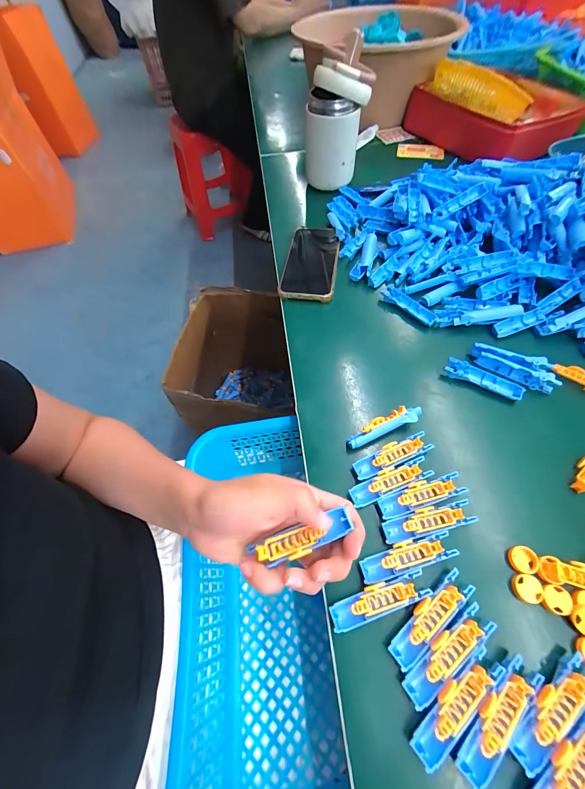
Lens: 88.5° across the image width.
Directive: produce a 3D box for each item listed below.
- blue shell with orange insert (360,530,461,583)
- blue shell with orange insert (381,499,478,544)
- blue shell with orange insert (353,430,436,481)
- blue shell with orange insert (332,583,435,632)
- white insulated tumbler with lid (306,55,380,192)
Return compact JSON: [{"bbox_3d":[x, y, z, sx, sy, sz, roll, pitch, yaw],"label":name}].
[{"bbox_3d":[0.091,0.129,0.240,0.075,0.011,0.020,-14,59,-6],"label":"blue shell with orange insert"},{"bbox_3d":[0.113,0.107,0.253,0.075,0.010,0.019,-12,59,-4],"label":"blue shell with orange insert"},{"bbox_3d":[0.093,0.057,0.282,0.074,0.011,0.019,-20,60,-9],"label":"blue shell with orange insert"},{"bbox_3d":[0.065,0.155,0.226,0.074,0.009,0.019,-16,60,-7],"label":"blue shell with orange insert"},{"bbox_3d":[0.072,-0.414,0.479,0.103,0.142,0.081,-1,59,3],"label":"white insulated tumbler with lid"}]

